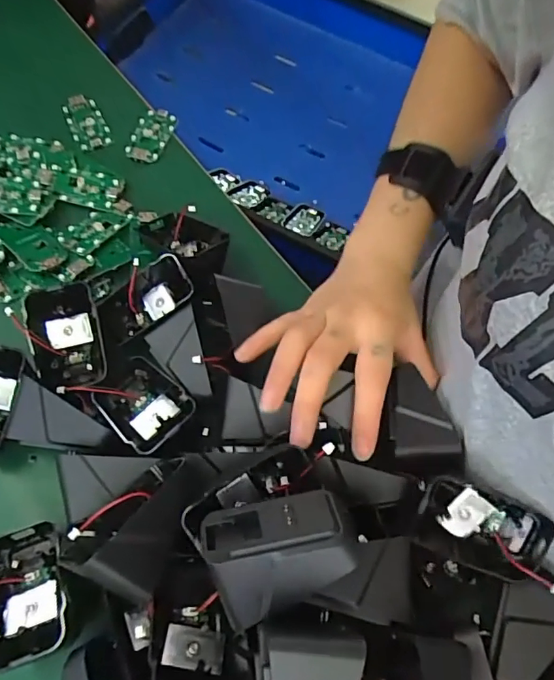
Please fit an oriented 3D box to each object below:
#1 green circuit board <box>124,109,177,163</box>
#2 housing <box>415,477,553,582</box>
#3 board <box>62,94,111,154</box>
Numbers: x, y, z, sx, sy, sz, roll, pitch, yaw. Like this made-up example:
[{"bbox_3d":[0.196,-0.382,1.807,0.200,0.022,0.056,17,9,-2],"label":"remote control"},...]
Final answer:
[{"bbox_3d":[-0.112,-0.185,0.451,0.032,0.006,0.064,12,65,5],"label":"green circuit board"},{"bbox_3d":[0.117,0.104,0.281,0.066,0.020,0.041,23,66,9],"label":"housing"},{"bbox_3d":[-0.172,-0.197,0.453,0.031,0.008,0.067,-25,68,-12],"label":"board"}]

